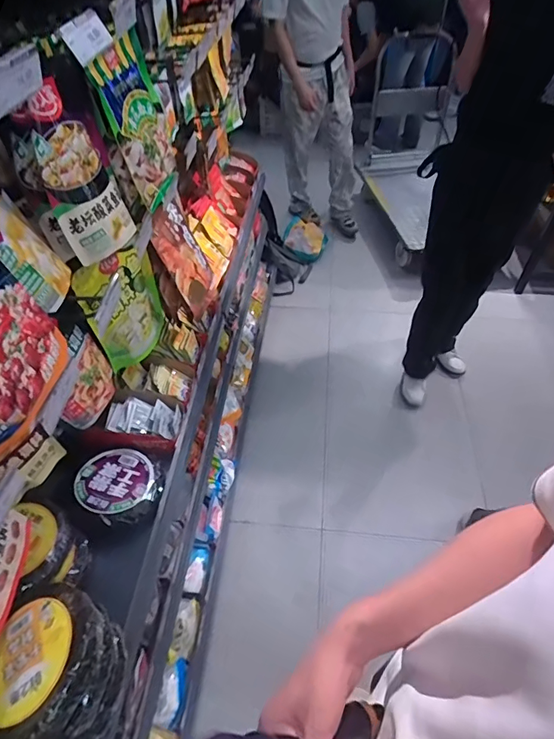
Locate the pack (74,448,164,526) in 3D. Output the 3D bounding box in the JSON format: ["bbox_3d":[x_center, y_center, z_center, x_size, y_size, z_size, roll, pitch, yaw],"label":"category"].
[{"bbox_3d":[-0.350,0.258,1.003,0.178,0.044,0.164,-1,49,1],"label":"pack"}]

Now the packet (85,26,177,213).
[{"bbox_3d":[-0.240,-0.447,0.807,0.017,0.243,0.186,-2,47,20],"label":"packet"}]

